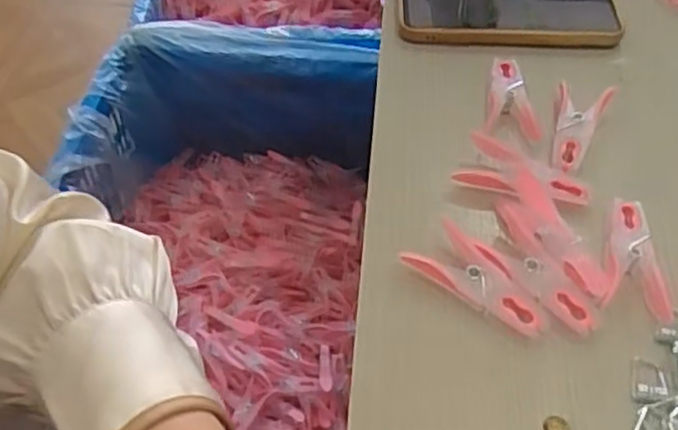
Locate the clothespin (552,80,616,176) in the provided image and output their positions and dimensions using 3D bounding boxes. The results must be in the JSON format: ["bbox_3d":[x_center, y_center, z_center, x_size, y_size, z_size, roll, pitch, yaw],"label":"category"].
[{"bbox_3d":[0.145,-0.052,0.445,0.031,0.014,0.083,18,52,14],"label":"clothespin"}]

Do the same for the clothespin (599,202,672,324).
[{"bbox_3d":[0.158,0.021,0.382,0.035,0.008,0.069,11,51,8],"label":"clothespin"}]

